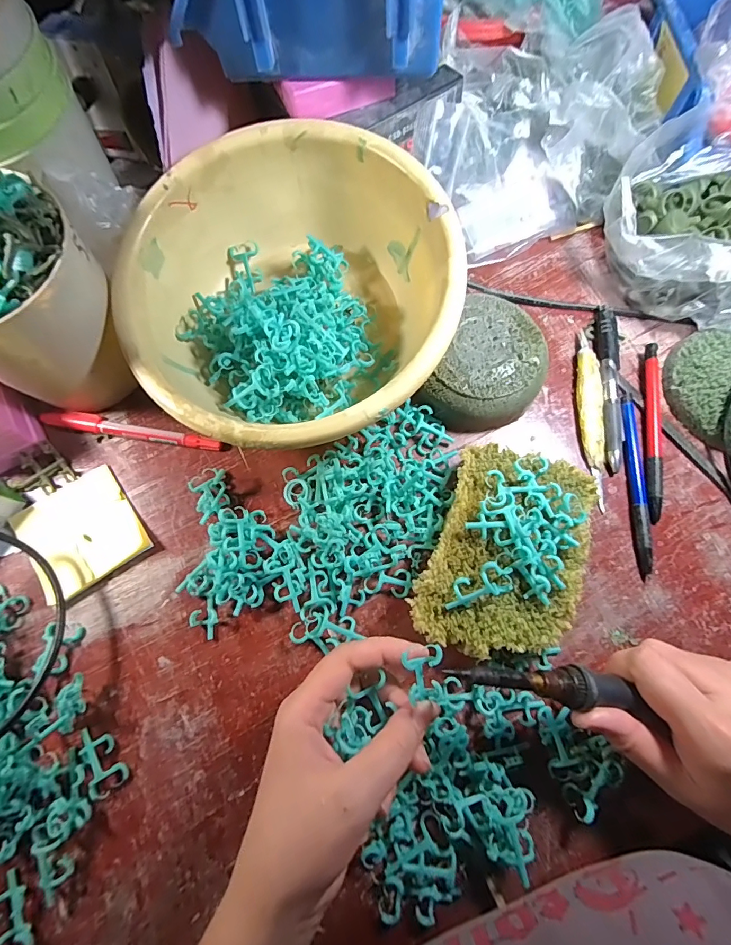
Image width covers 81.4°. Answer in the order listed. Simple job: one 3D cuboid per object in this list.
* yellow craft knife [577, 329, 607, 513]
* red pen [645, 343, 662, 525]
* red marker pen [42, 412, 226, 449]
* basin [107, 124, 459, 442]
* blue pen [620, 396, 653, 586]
[{"bbox_3d":[0.177,-0.047,0.332,0.019,0.007,0.147,3,74,0],"label":"yellow craft knife"},{"bbox_3d":[0.222,-0.034,0.325,0.013,0.013,0.141,9,74,2],"label":"red pen"},{"bbox_3d":[-0.182,-0.032,0.328,0.139,0.010,0.014,10,74,2],"label":"red marker pen"},{"bbox_3d":[-0.051,-0.119,0.307,0.219,0.094,0.215,0,74,0],"label":"basin"},{"bbox_3d":[0.202,0.006,0.316,0.012,0.009,0.138,3,74,0],"label":"blue pen"}]

